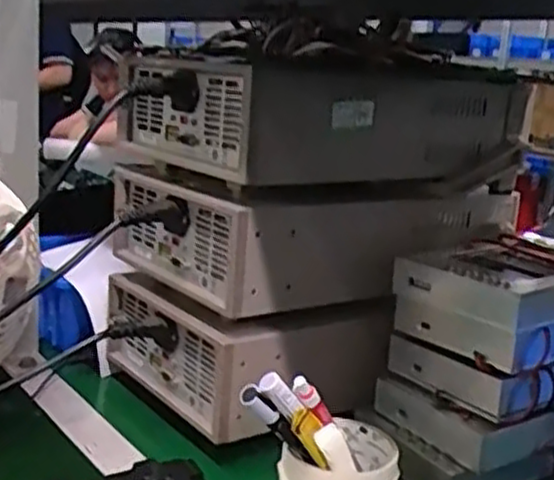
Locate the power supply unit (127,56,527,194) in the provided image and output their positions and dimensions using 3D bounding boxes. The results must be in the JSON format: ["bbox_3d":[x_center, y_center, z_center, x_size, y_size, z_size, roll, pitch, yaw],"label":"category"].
[{"bbox_3d":[0.049,-0.111,0.711,0.321,0.096,0.205,-7,16,-40],"label":"power supply unit"}]

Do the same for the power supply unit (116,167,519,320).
[{"bbox_3d":[0.040,-0.012,0.732,0.344,0.089,0.188,-5,15,-35],"label":"power supply unit"}]

